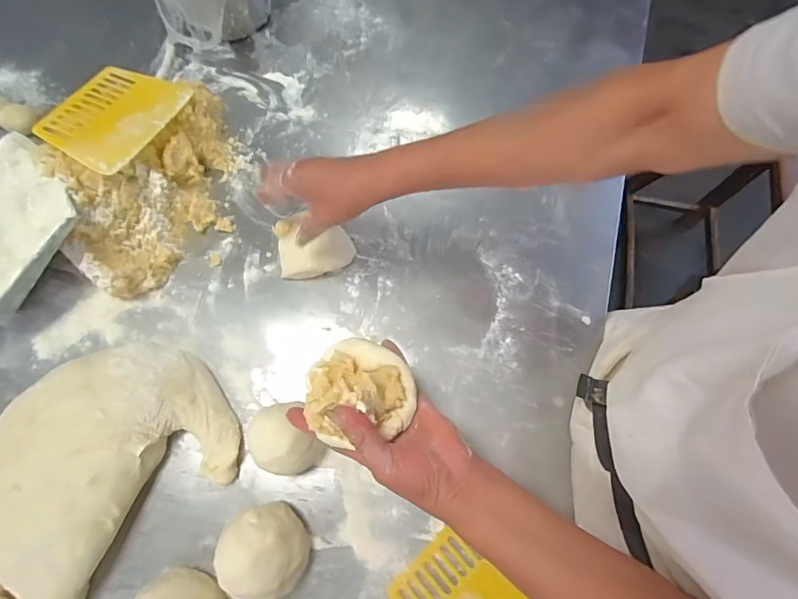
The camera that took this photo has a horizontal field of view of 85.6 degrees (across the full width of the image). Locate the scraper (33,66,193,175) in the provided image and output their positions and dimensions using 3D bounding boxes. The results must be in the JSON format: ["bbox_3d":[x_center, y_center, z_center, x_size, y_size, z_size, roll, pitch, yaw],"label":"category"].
[{"bbox_3d":[-0.356,-0.236,0.542,0.110,0.007,0.170,25,59,-5],"label":"scraper"}]

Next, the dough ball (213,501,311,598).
[{"bbox_3d":[-0.135,0.253,0.434,0.077,0.060,0.082,0,71,-1],"label":"dough ball"}]

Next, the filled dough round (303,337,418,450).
[{"bbox_3d":[-0.034,0.080,0.374,0.092,0.039,0.085,0,71,-1],"label":"filled dough round"}]

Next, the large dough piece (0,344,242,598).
[{"bbox_3d":[-0.342,0.182,0.453,0.312,0.063,0.223,-42,77,-14],"label":"large dough piece"}]

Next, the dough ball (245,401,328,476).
[{"bbox_3d":[-0.123,0.154,0.470,0.068,0.055,0.076,-30,74,-10],"label":"dough ball"}]

